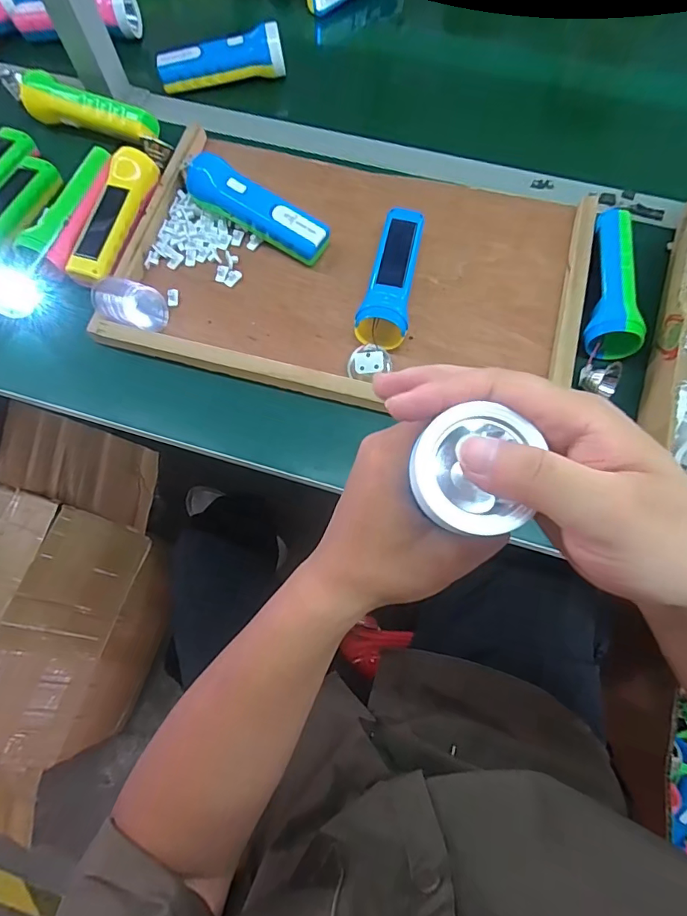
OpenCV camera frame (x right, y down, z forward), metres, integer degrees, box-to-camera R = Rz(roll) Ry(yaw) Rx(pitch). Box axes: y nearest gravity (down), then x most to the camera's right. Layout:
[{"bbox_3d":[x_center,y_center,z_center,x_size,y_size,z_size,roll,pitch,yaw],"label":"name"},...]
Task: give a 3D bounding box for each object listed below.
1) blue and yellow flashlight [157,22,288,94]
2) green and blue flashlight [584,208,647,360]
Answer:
[{"bbox_3d":[-0.156,-0.508,0.601,0.158,0.042,0.049,-12,71,-4],"label":"blue and yellow flashlight"},{"bbox_3d":[0.271,-0.177,0.476,0.046,0.042,0.161,9,71,3],"label":"green and blue flashlight"}]

